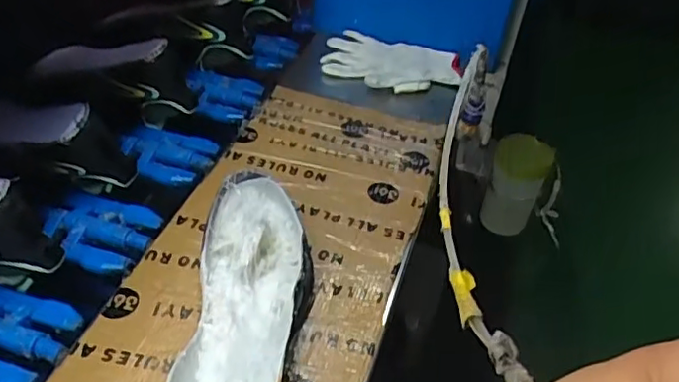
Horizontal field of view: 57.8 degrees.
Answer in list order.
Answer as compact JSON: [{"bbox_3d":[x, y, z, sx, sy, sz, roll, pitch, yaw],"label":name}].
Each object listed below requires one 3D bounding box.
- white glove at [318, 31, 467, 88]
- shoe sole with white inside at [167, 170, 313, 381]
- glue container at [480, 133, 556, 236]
[{"bbox_3d":[0.074,-0.182,0.864,0.189,0.022,0.116,8,42,3],"label":"white glove"},{"bbox_3d":[-0.073,0.096,0.503,0.096,0.060,0.254,3,42,-2],"label":"shoe sole with white inside"},{"bbox_3d":[0.239,-0.001,0.843,0.071,0.138,0.067,23,46,17],"label":"glue container"}]

